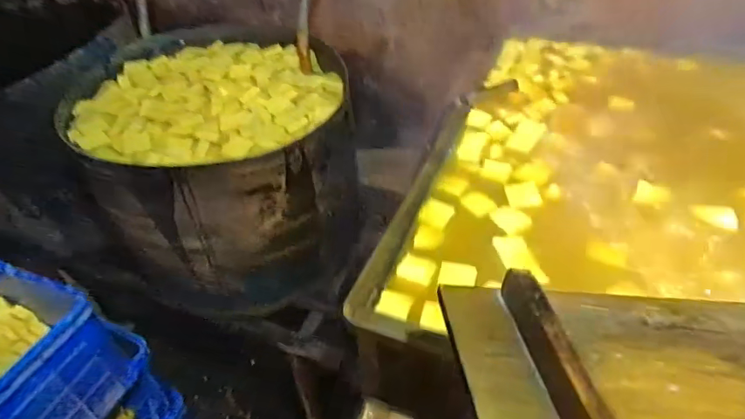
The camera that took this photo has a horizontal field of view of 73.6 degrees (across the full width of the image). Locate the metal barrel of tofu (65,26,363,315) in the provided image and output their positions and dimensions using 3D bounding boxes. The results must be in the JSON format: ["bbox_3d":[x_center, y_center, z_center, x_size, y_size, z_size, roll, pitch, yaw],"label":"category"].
[{"bbox_3d":[-0.324,-0.099,1.150,0.527,0.410,0.570,-11,42,-8],"label":"metal barrel of tofu"}]

